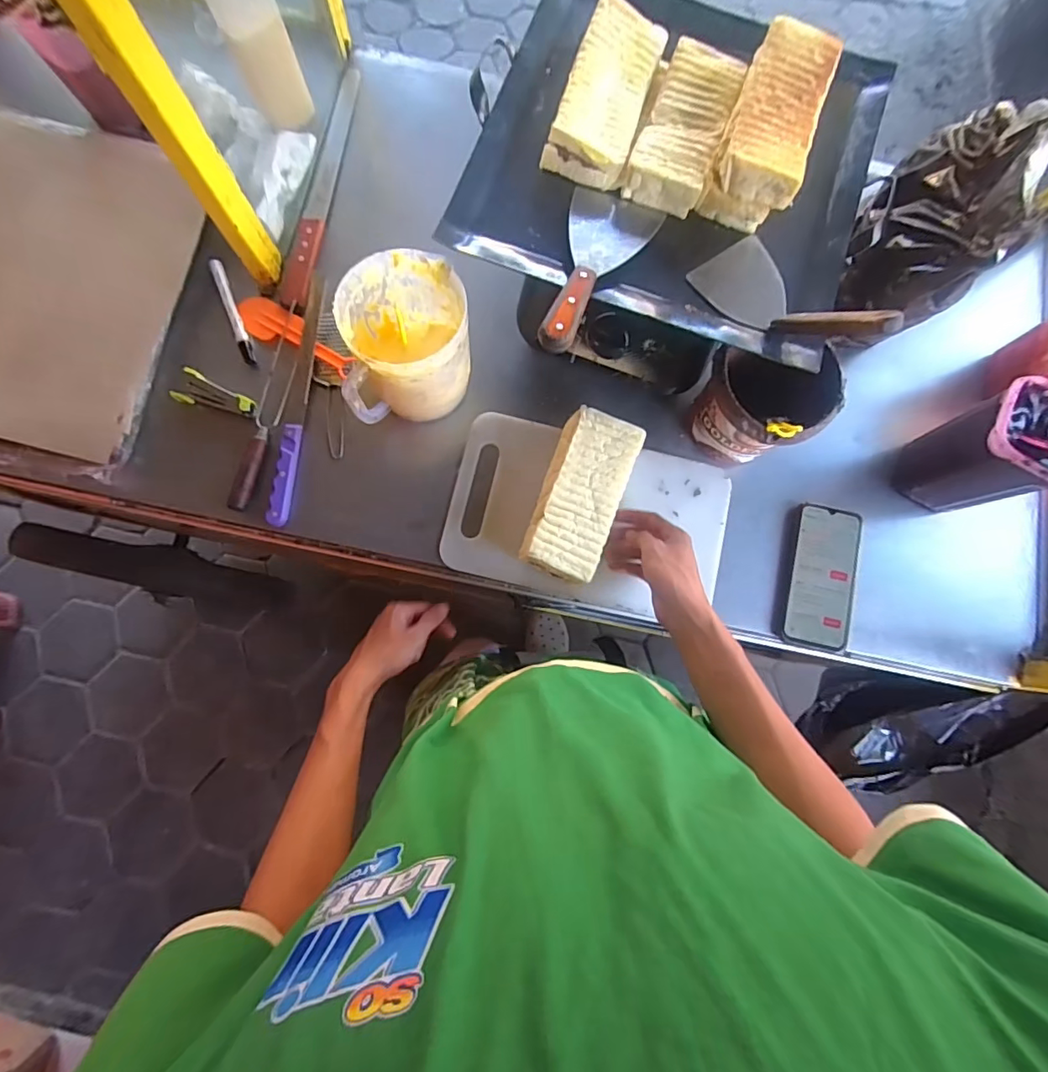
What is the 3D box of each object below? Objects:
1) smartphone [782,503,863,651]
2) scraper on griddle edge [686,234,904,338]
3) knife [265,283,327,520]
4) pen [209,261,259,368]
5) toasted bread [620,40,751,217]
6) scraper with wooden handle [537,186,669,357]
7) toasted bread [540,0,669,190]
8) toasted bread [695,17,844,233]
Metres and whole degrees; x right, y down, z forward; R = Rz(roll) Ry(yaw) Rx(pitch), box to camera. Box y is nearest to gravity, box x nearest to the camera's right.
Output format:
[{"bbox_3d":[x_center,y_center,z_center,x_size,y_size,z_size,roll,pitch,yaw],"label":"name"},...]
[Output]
[{"bbox_3d":[0.353,0.047,0.614,0.078,0.014,0.165,12,80,1],"label":"smartphone"},{"bbox_3d":[0.248,-0.215,0.489,0.080,0.052,0.193,-29,48,-6],"label":"scraper on griddle edge"},{"bbox_3d":[-0.268,-0.166,0.620,0.020,0.016,0.309,6,80,0],"label":"knife"},{"bbox_3d":[-0.356,-0.275,0.635,0.014,0.013,0.141,-22,81,-5],"label":"pen"},{"bbox_3d":[0.169,-0.426,0.538,0.076,0.029,0.181,21,80,3],"label":"toasted bread"},{"bbox_3d":[0.065,-0.262,0.509,0.088,0.022,0.212,22,66,3],"label":"scraper with wooden handle"},{"bbox_3d":[0.089,-0.452,0.532,0.085,0.038,0.179,20,80,2],"label":"toasted bread"},{"bbox_3d":[0.248,-0.410,0.523,0.082,0.061,0.180,21,80,3],"label":"toasted bread"}]

